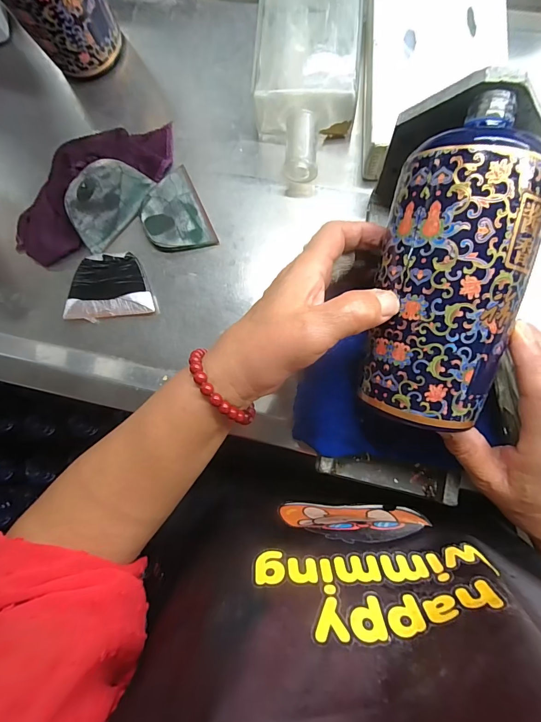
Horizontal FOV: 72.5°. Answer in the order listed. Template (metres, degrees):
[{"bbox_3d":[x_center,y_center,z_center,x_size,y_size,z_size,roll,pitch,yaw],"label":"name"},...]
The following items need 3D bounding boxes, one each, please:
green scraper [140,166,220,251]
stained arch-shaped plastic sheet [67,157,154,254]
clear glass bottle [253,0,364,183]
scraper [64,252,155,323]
[{"bbox_3d":[-0.092,-0.138,0.348,0.057,0.010,0.081,-24,86,4],"label":"green scraper"},{"bbox_3d":[-0.156,-0.150,0.345,0.054,0.004,0.085,42,93,-22],"label":"stained arch-shaped plastic sheet"},{"bbox_3d":[0.034,-0.274,0.330,0.088,0.044,0.227,4,89,5],"label":"clear glass bottle"},{"bbox_3d":[-0.154,-0.070,0.348,0.081,0.010,0.060,-9,87,5],"label":"scraper"}]

